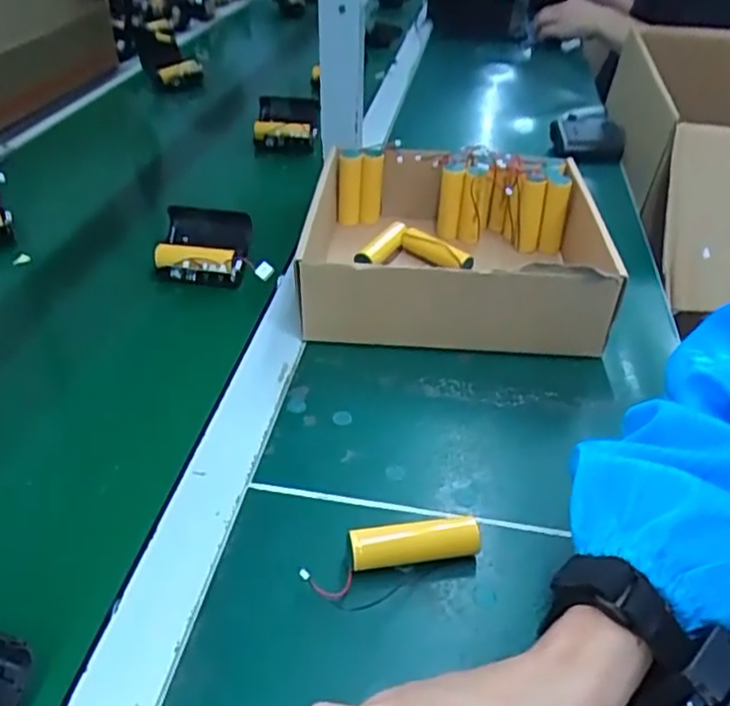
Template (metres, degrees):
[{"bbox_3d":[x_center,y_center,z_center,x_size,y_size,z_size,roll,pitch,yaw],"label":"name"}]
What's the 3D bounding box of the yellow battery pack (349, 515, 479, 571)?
[{"bbox_3d":[0.028,0.107,0.376,0.071,0.020,0.019,-5,39,-7],"label":"yellow battery pack"}]

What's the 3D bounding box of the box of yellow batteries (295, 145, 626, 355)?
[{"bbox_3d":[0.083,-0.101,0.592,0.249,0.083,0.236,2,38,1],"label":"box of yellow batteries"}]

